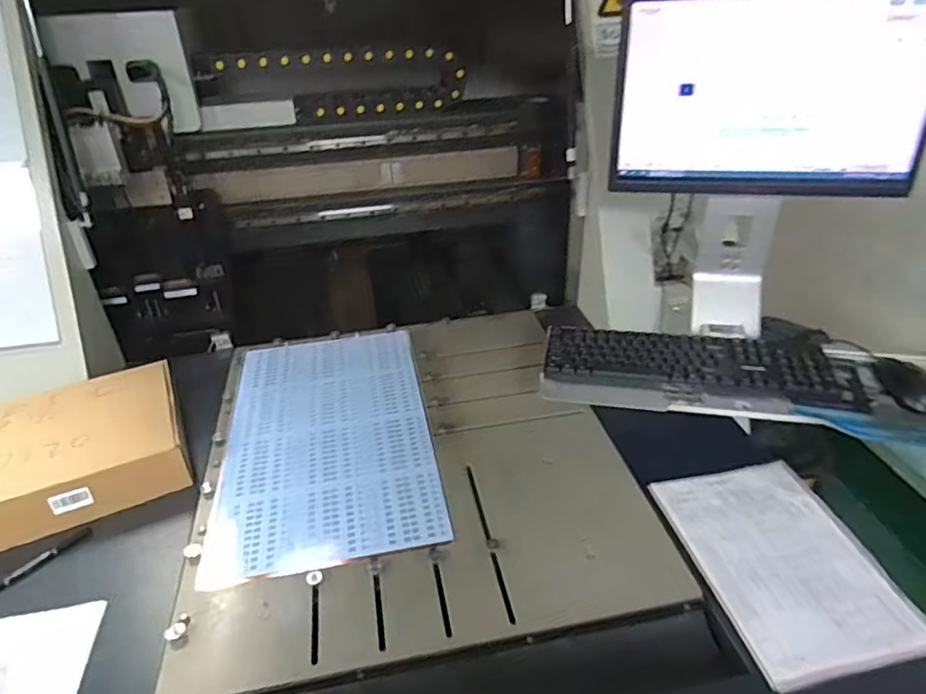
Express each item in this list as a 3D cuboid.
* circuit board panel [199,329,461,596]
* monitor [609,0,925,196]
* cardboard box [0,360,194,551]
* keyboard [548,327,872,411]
[{"bbox_3d":[-0.233,0.141,1.052,0.340,0.011,0.575,-9,33,-8],"label":"circuit board panel"},{"bbox_3d":[0.455,-0.379,0.892,0.437,0.287,0.068,6,34,11],"label":"monitor"},{"bbox_3d":[-0.628,0.163,0.972,0.331,0.083,0.285,-18,36,-22],"label":"cardboard box"},{"bbox_3d":[0.374,0.026,0.968,0.470,0.035,0.148,6,34,13],"label":"keyboard"}]

